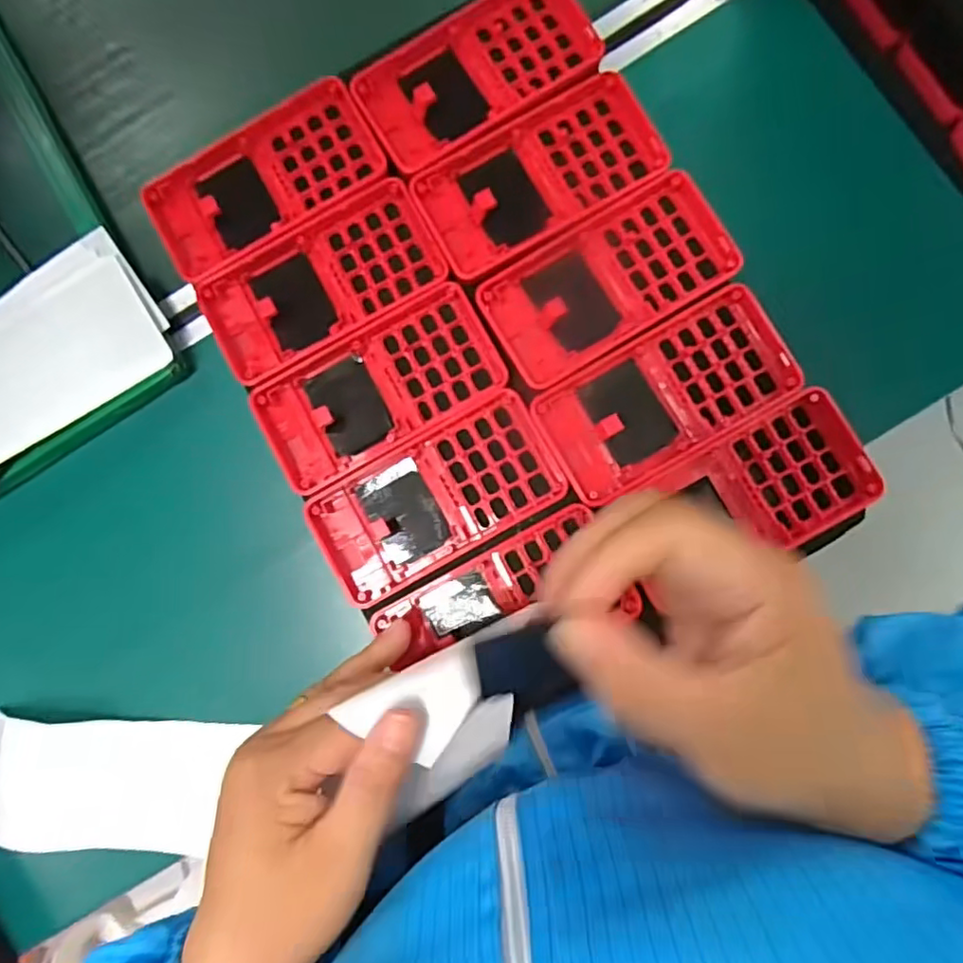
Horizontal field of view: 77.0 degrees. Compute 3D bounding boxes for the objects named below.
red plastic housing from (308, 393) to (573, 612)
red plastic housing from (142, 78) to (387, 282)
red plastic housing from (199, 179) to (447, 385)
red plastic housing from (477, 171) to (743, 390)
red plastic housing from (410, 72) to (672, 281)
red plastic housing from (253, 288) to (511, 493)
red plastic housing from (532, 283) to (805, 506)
[{"bbox_3d":[-0.023,0.008,0.306,0.120,0.016,0.061,-30,83,2],"label":"red plastic housing"},{"bbox_3d":[-0.115,-0.159,0.323,0.121,0.015,0.062,-30,83,2],"label":"red plastic housing"},{"bbox_3d":[-0.083,-0.104,0.317,0.119,0.016,0.062,-29,83,2],"label":"red plastic housing"},{"bbox_3d":[0.063,-0.101,0.305,0.123,0.011,0.060,-31,83,2],"label":"red plastic housing"},{"bbox_3d":[0.029,-0.157,0.312,0.120,0.012,0.063,-29,83,2],"label":"red plastic housing"},{"bbox_3d":[-0.052,-0.048,0.311,0.120,0.014,0.060,-29,83,2],"label":"red plastic housing"},{"bbox_3d":[0.090,-0.043,0.299,0.122,0.009,0.059,-31,83,2],"label":"red plastic housing"}]

